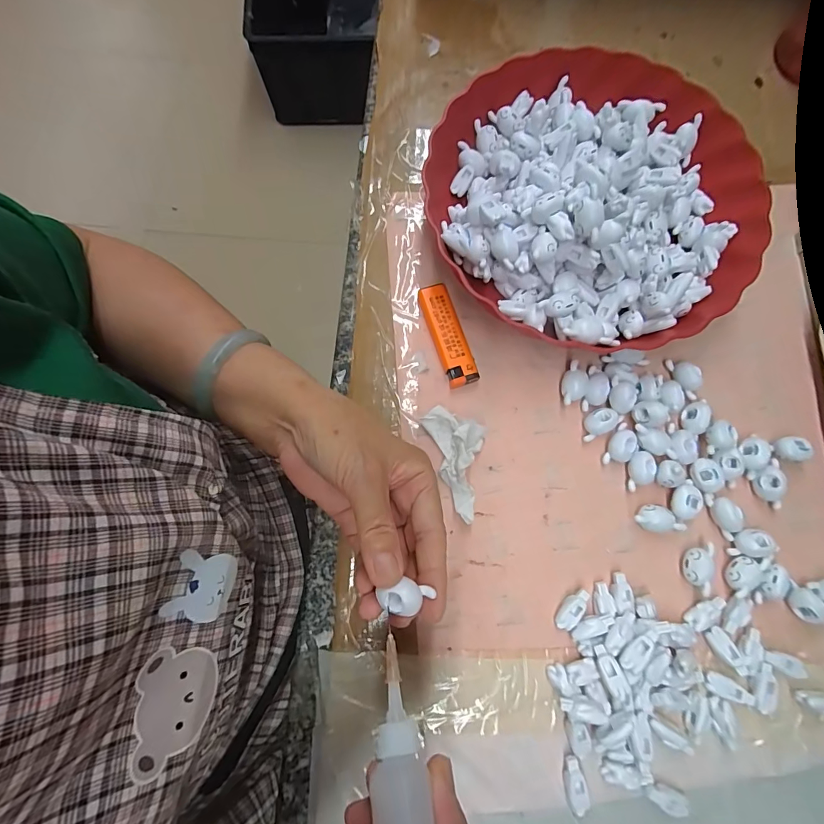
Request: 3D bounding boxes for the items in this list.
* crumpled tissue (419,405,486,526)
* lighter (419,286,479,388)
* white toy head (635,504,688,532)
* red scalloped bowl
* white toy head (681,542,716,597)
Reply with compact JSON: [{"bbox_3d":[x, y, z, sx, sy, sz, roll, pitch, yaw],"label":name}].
[{"bbox_3d":[0.037,0.033,0.287,0.037,0.021,0.079,-19,78,-5],"label":"crumpled tissue"},{"bbox_3d":[0.027,-0.058,0.311,0.022,0.014,0.079,-18,78,-5],"label":"lighter"},{"bbox_3d":[0.170,0.074,0.285,0.032,0.014,0.017,6,77,1],"label":"white toy head"},{"bbox_3d":[0.138,-0.164,0.311,0.244,0.066,0.236,0,77,-1],"label":"red scalloped bowl"},{"bbox_3d":[0.193,0.105,0.277,0.014,0.014,0.033,12,77,2],"label":"white toy head"}]

